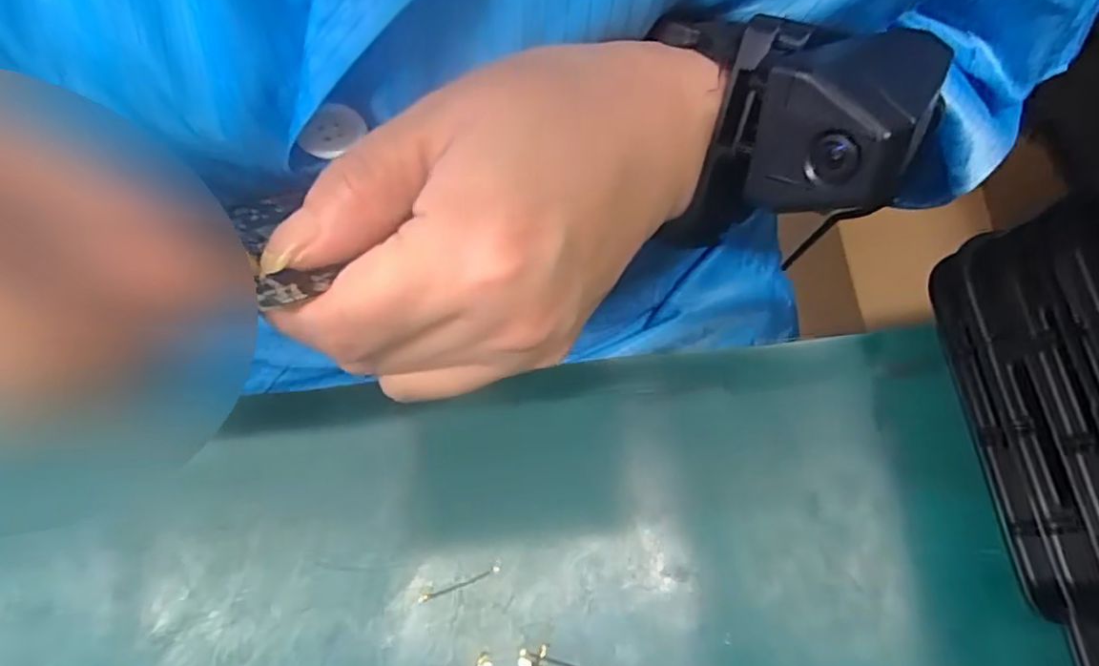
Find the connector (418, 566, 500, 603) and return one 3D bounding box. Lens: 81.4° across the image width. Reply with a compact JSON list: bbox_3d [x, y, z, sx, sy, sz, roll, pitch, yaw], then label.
[{"bbox_3d":[-0.030,0.082,0.208,0.028,0.004,0.004,-19,73,-6],"label":"connector"}]

